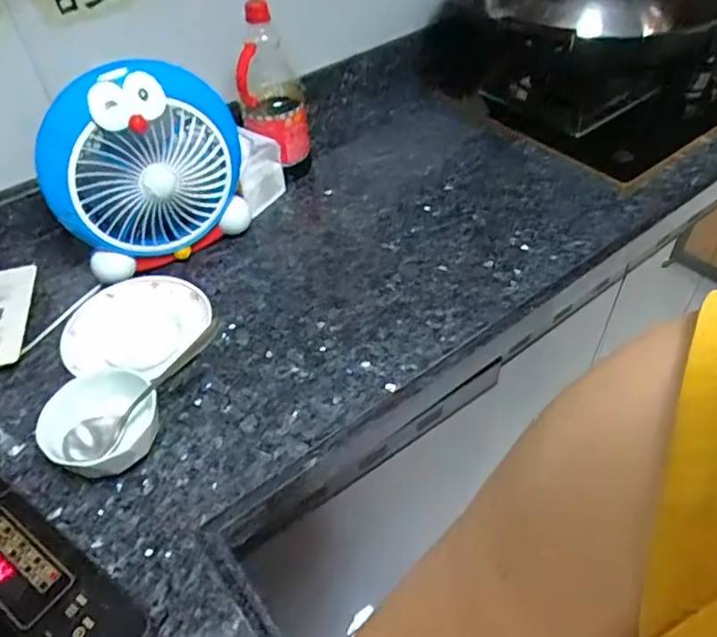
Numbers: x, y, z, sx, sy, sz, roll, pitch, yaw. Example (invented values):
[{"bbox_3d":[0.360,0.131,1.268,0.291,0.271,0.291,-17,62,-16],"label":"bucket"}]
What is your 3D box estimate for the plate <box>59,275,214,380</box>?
[{"bbox_3d":[-0.266,0.017,0.717,0.146,0.037,0.165,29,55,28],"label":"plate"}]

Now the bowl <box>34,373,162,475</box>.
[{"bbox_3d":[-0.261,0.112,0.615,0.119,0.056,0.118,-2,46,2],"label":"bowl"}]

